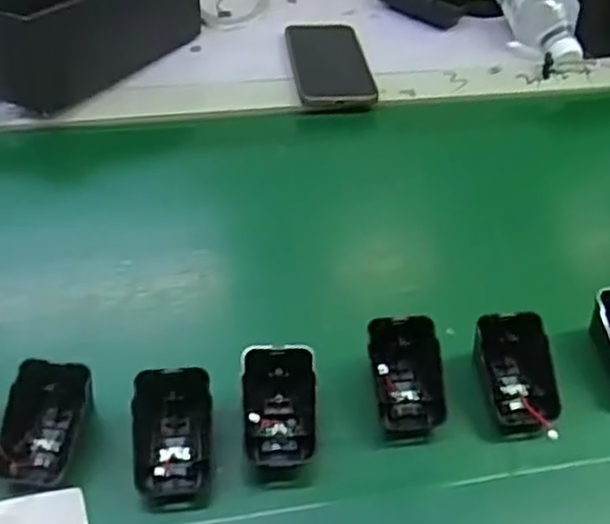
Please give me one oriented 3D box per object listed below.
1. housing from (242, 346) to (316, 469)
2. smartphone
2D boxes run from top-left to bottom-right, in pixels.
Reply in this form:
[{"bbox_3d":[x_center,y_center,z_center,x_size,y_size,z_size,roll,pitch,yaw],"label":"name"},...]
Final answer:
[{"bbox_3d":[-0.016,0.088,0.432,0.046,0.041,0.064,-1,47,-5],"label":"housing"},{"bbox_3d":[0.025,-0.204,0.738,0.077,0.011,0.148,-4,49,-7],"label":"smartphone"}]

